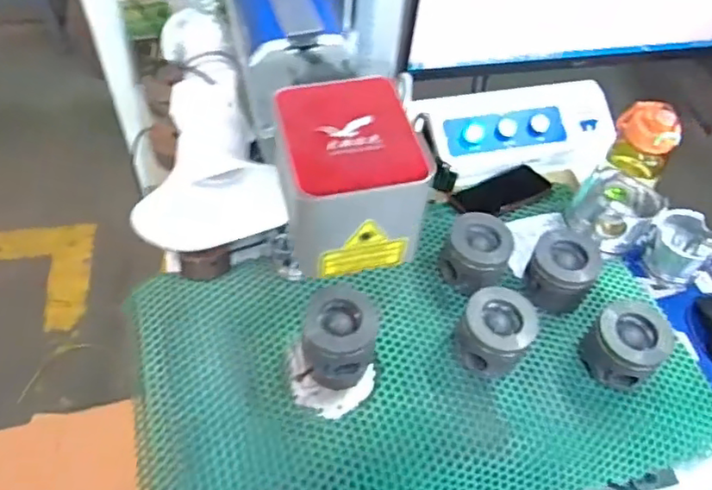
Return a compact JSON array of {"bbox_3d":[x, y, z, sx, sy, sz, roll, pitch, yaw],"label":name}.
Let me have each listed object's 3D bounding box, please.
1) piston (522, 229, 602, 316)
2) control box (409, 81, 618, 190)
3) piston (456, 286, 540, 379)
[{"bbox_3d":[0.278,0.040,0.832,0.087,0.091,0.082,2,52,-3],"label":"piston"},{"bbox_3d":[0.293,-0.196,1.061,0.343,0.075,0.179,-10,54,-12],"label":"control box"},{"bbox_3d":[0.176,0.113,0.769,0.087,0.093,0.080,2,52,-3],"label":"piston"}]

